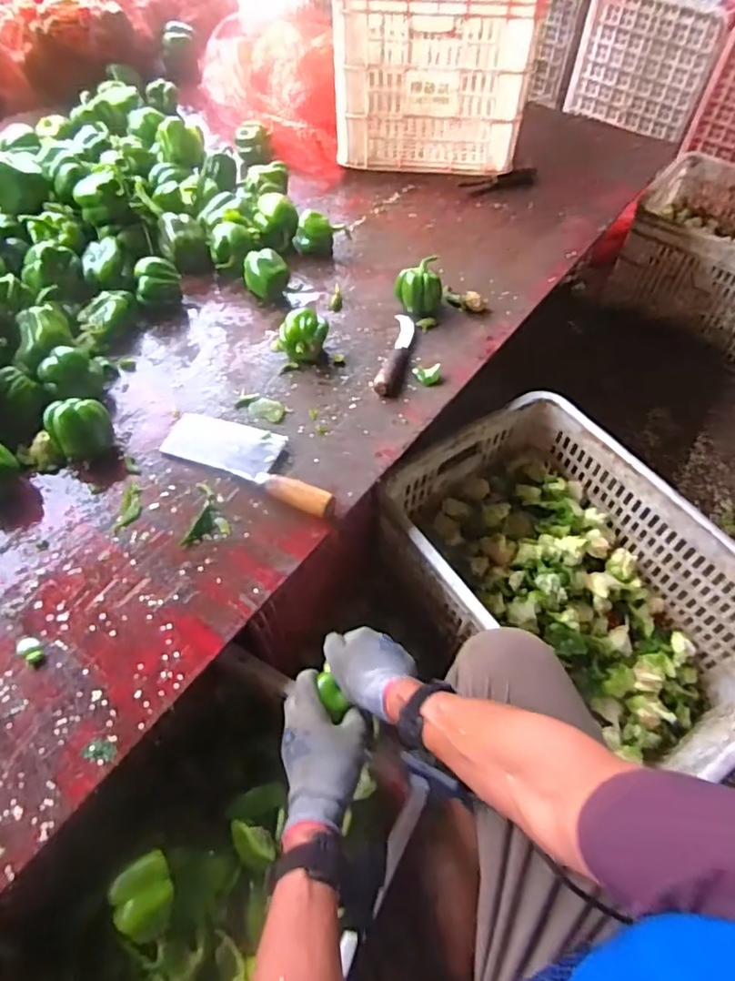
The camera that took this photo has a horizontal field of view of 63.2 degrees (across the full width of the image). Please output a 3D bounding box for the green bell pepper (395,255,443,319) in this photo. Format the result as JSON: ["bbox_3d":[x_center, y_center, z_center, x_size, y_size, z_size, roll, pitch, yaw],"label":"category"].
[{"bbox_3d":[0.082,-0.316,0.924,0.067,0.061,0.061,-29,61,-20],"label":"green bell pepper"}]

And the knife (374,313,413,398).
[{"bbox_3d":[0.044,-0.210,0.884,0.035,0.031,0.159,13,56,7],"label":"knife"}]

